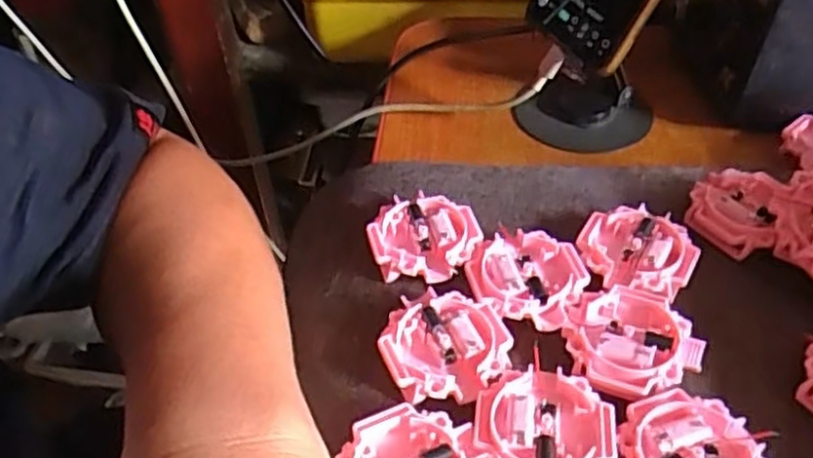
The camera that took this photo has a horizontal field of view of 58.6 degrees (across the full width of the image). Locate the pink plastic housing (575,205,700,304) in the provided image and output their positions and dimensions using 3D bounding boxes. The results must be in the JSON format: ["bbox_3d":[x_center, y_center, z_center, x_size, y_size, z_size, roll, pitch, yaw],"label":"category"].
[{"bbox_3d":[0.108,0.012,0.343,0.051,0.016,0.050,-1,45,1],"label":"pink plastic housing"}]

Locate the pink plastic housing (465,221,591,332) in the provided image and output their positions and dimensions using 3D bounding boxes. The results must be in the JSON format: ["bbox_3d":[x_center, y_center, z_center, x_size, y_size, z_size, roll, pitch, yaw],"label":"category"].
[{"bbox_3d":[0.054,0.022,0.335,0.051,0.015,0.050,-1,45,1],"label":"pink plastic housing"}]

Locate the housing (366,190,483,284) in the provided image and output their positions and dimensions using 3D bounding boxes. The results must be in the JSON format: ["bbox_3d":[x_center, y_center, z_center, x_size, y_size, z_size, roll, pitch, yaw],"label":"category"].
[{"bbox_3d":[0.008,0.006,0.353,0.051,0.018,0.046,8,46,10],"label":"housing"}]

